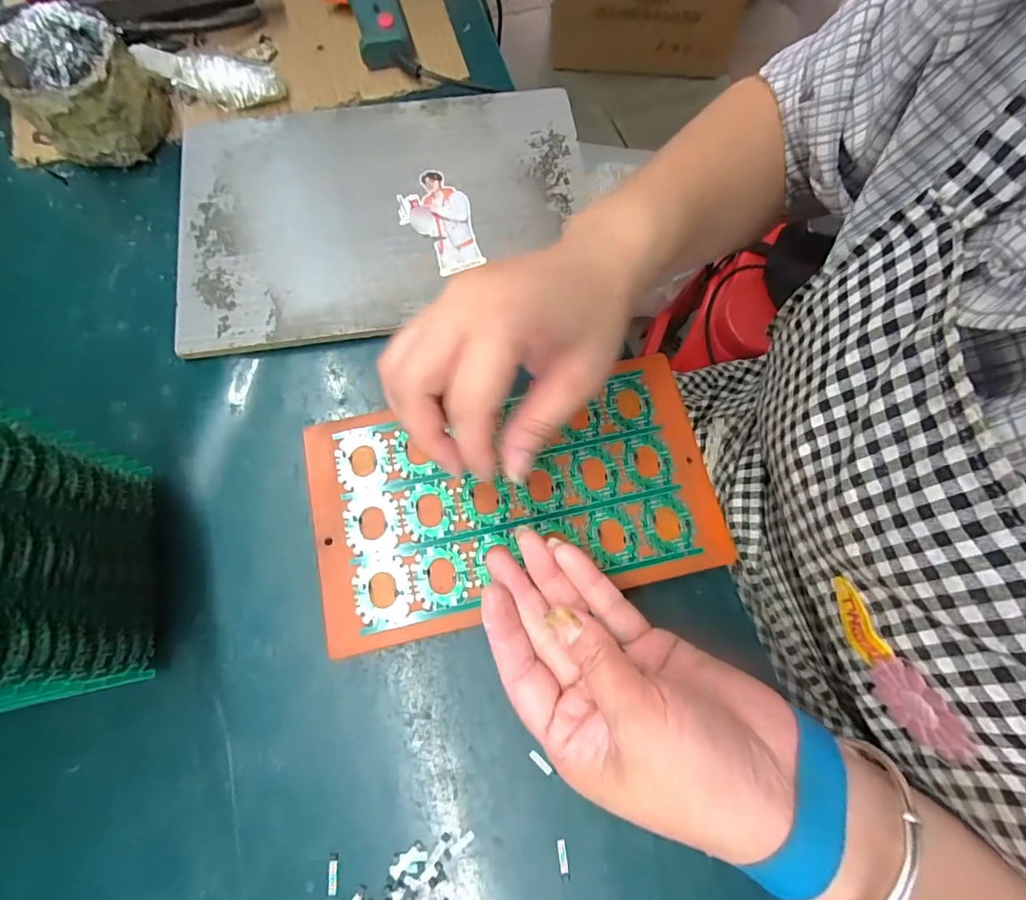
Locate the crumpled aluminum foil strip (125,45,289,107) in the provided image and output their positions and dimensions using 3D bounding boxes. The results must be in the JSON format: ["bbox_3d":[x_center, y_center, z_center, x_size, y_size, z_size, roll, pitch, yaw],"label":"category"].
[{"bbox_3d":[-0.236,-0.288,0.382,0.106,0.024,0.034,7,74,0],"label":"crumpled aluminum foil strip"}]

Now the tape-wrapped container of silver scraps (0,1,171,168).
[{"bbox_3d":[-0.306,-0.259,0.349,0.093,0.067,0.076,-37,78,-11],"label":"tape-wrapped container of silver scraps"}]

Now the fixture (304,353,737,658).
[{"bbox_3d":[0.001,0.027,0.299,0.237,0.006,0.133,-11,75,-4],"label":"fixture"}]

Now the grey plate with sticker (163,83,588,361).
[{"bbox_3d":[-0.093,-0.177,0.366,0.288,0.011,0.198,-8,75,-4],"label":"grey plate with sticker"}]

